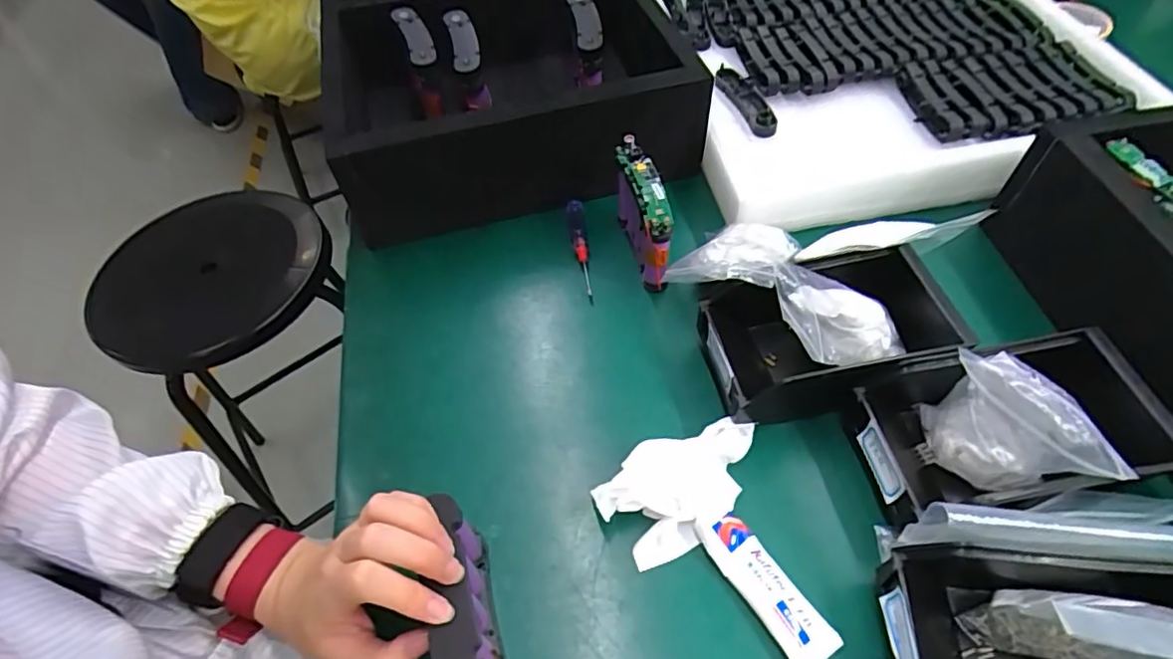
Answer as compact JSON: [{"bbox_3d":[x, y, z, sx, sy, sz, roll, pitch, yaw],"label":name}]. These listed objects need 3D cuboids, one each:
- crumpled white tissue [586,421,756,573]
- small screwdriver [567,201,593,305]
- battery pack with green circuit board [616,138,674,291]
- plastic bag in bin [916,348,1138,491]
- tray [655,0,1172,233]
[{"bbox_3d":[0.071,0.108,0.430,0.128,0.030,0.074,-35,59,-22],"label":"crumpled white tissue"},{"bbox_3d":[-0.007,-0.082,0.583,0.017,0.022,0.133,-4,53,-1],"label":"small screwdriver"},{"bbox_3d":[0.053,-0.098,0.543,0.025,0.111,0.109,-11,53,-6],"label":"battery pack with green circuit board"},{"bbox_3d":[0.282,0.066,0.391,0.098,0.097,0.053,37,62,26],"label":"plastic bag in bin"},{"bbox_3d":[0.330,-0.306,0.684,0.452,0.089,0.459,-12,54,-7],"label":"tray"}]

